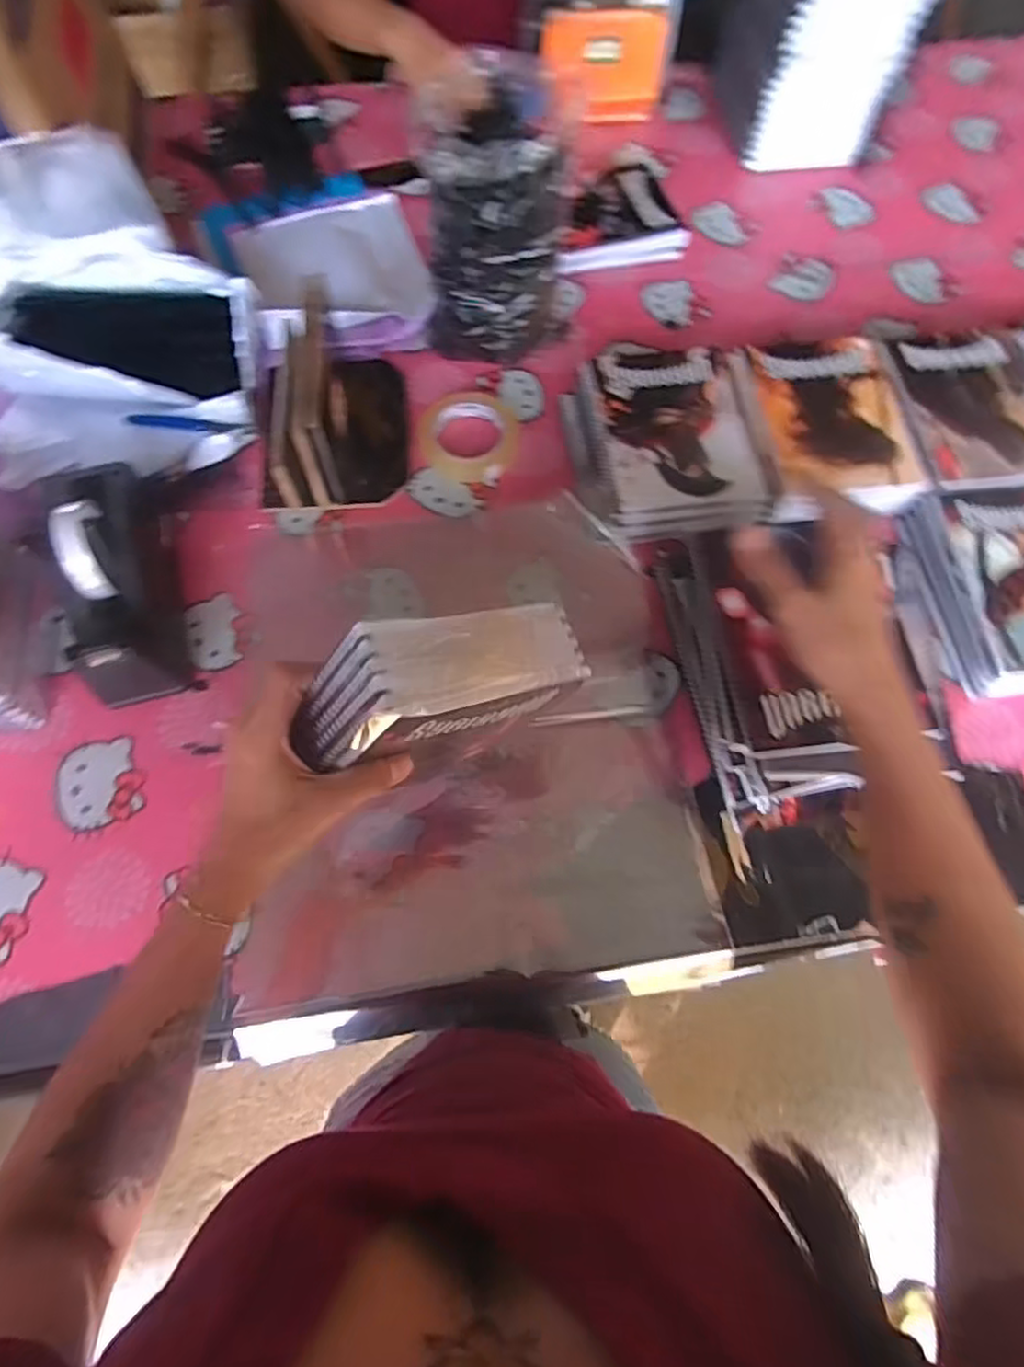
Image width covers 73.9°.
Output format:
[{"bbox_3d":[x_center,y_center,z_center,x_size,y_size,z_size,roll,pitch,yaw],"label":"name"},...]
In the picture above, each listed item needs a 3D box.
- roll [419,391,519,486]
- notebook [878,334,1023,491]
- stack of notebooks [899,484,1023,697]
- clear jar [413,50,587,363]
[{"bbox_3d":[-0.047,-0.271,0.734,0.106,0.019,0.103,0,67,-1],"label":"roll"},{"bbox_3d":[0.486,-0.286,0.709,0.153,0.008,0.194,-4,68,-2],"label":"notebook"},{"bbox_3d":[0.499,-0.093,0.650,0.179,0.043,0.203,-6,68,-3],"label":"stack of notebooks"},{"bbox_3d":[-0.015,-0.459,0.692,0.150,0.234,0.150,4,67,1],"label":"clear jar"}]

